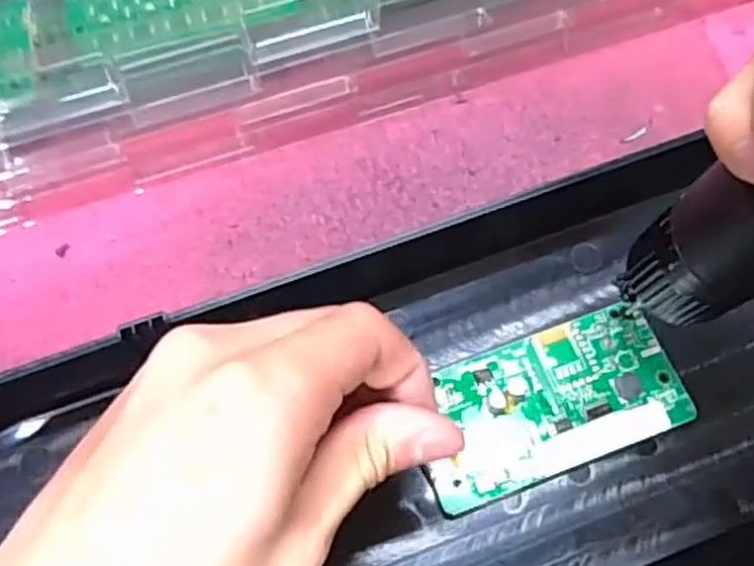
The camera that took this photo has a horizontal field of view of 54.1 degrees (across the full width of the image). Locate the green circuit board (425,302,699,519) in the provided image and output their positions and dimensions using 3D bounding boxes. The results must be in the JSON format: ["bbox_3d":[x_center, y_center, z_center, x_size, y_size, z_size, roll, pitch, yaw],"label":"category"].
[{"bbox_3d":[0.060,0.042,0.261,0.094,0.004,0.048,-19,67,-9],"label":"green circuit board"}]

